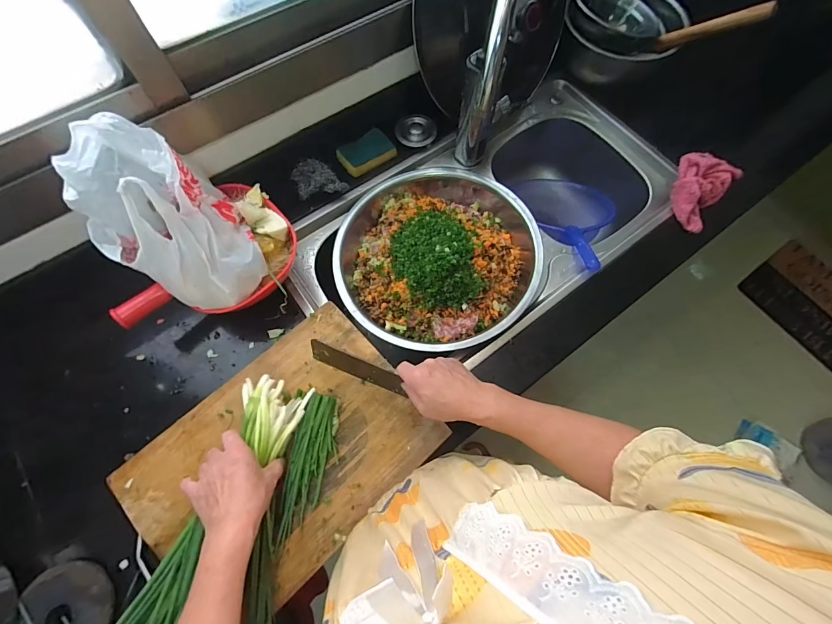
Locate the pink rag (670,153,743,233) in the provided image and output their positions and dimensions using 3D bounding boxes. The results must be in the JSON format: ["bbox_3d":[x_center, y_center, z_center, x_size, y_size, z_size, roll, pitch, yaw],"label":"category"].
[{"bbox_3d":[0.530,-0.236,0.702,0.100,0.042,0.143,40,74,13],"label":"pink rag"}]

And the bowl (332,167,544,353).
[{"bbox_3d":[0.037,-0.106,0.694,0.361,0.128,0.357,0,69,0],"label":"bowl"}]

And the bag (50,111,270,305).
[{"bbox_3d":[-0.320,-0.119,0.491,0.181,0.184,0.160,39,74,13],"label":"bag"}]

